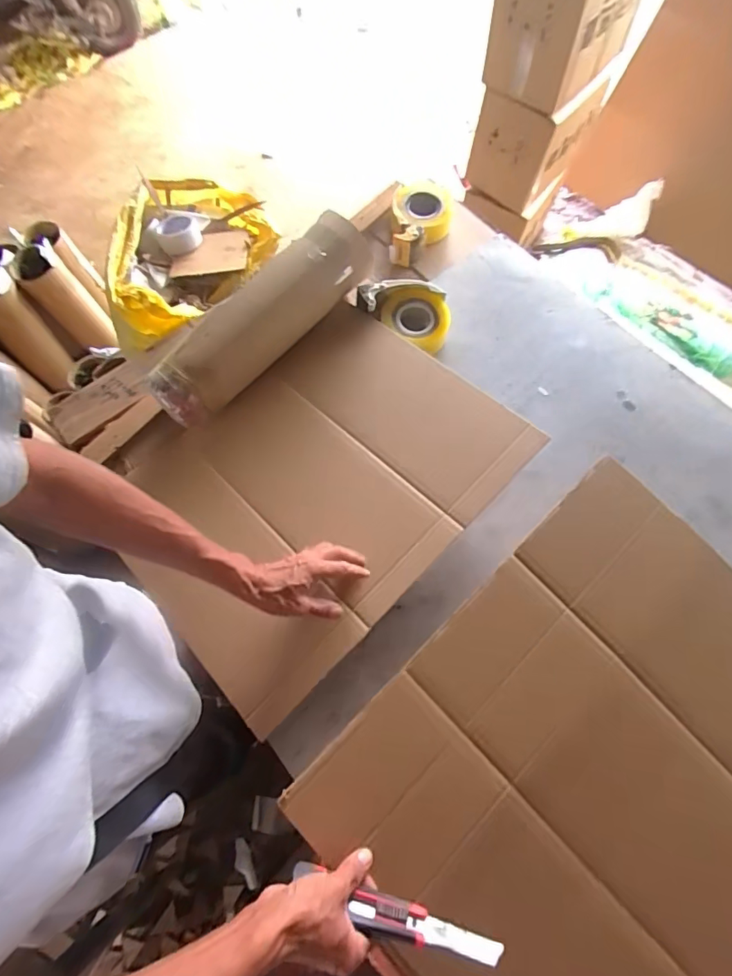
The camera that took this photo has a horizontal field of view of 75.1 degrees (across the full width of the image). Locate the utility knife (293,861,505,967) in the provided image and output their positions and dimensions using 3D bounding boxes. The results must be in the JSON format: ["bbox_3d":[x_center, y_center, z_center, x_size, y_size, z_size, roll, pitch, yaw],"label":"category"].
[{"bbox_3d":[0.026,0.416,0.460,0.204,0.022,0.029,14,68,9],"label":"utility knife"}]

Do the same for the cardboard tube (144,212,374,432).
[{"bbox_3d":[-0.174,-0.290,0.811,0.098,0.109,0.434,42,74,16],"label":"cardboard tube"}]

